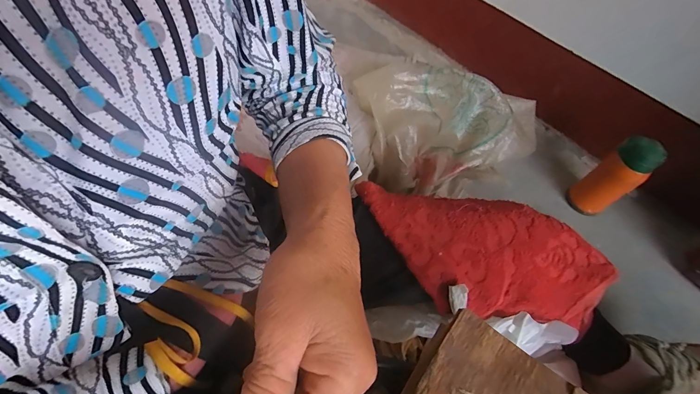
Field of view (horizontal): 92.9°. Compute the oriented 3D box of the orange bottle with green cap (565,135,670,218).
[{"bbox_3d":[0.588,-0.044,0.746,0.064,0.214,0.082,-34,65,-22],"label":"orange bottle with green cap"}]

